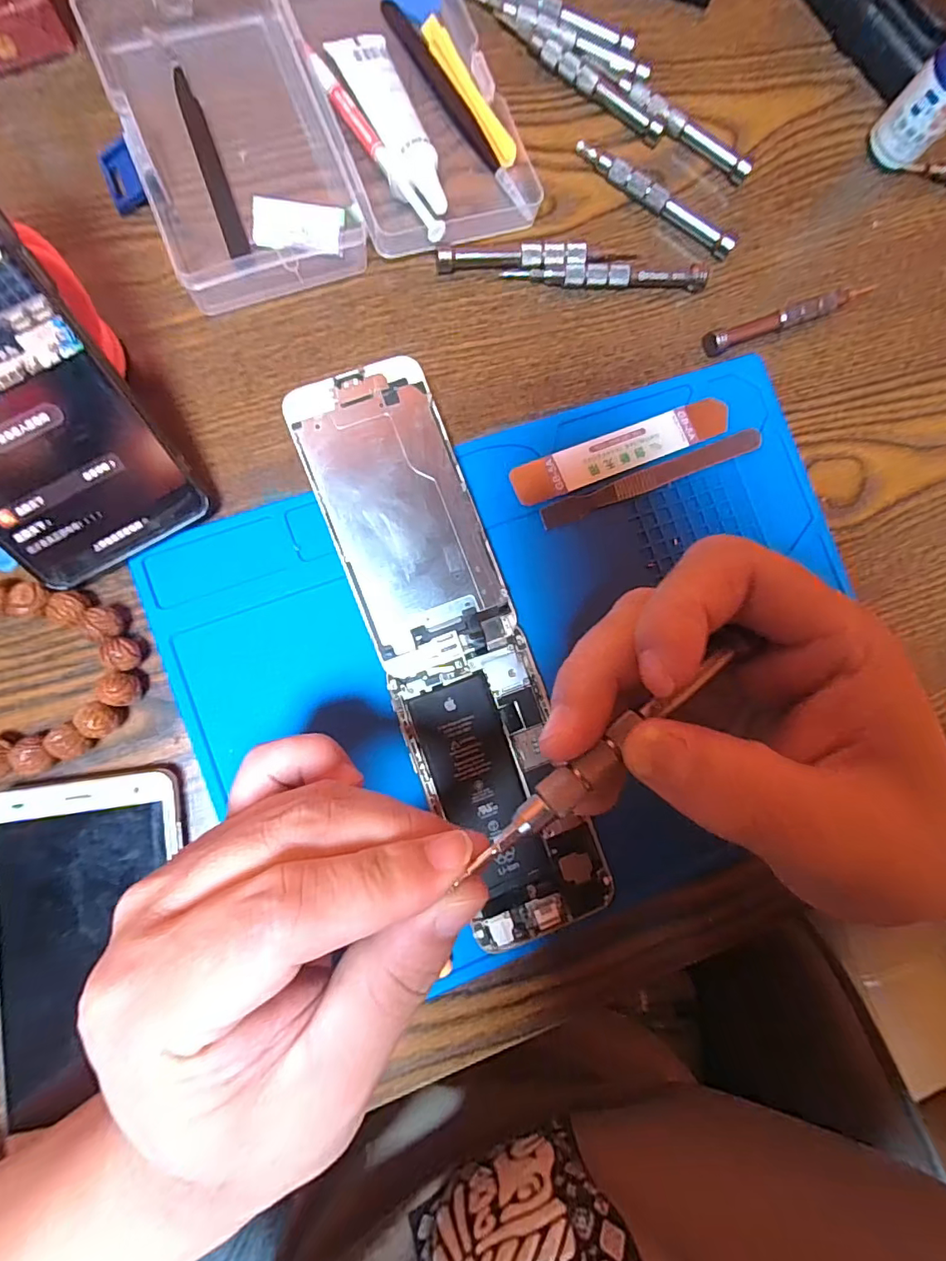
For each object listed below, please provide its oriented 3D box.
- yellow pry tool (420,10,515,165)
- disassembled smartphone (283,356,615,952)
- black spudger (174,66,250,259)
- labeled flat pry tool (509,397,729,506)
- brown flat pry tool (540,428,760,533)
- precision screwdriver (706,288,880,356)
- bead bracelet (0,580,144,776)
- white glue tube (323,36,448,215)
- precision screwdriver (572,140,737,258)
[{"bbox_3d":[-0.003,-0.268,0.265,0.012,0.008,0.080,-31,89,-8],"label":"yellow pry tool"},{"bbox_3d":[-0.008,0.009,0.237,0.064,0.017,0.259,-20,88,-8],"label":"disassembled smartphone"},{"bbox_3d":[-0.123,-0.219,0.247,0.009,0.004,0.092,-18,87,-8],"label":"black spudger"},{"bbox_3d":[0.073,-0.089,0.259,0.115,0.004,0.020,-22,88,-8],"label":"labeled flat pry tool"},{"bbox_3d":[0.090,-0.075,0.259,0.120,0.004,0.011,-22,88,-8],"label":"brown flat pry tool"},{"bbox_3d":[0.168,-0.166,0.276,0.103,0.010,0.011,-22,88,-8],"label":"precision screwdriver"},{"bbox_3d":[-0.187,0.020,0.218,0.084,0.016,0.079,1,85,-6],"label":"bead bracelet"},{"bbox_3d":[-0.039,-0.241,0.250,0.026,0.019,0.102,-21,88,-8],"label":"white glue tube"},{"bbox_3d":[0.094,-0.222,0.271,0.093,0.012,0.006,31,83,-3],"label":"precision screwdriver"}]

